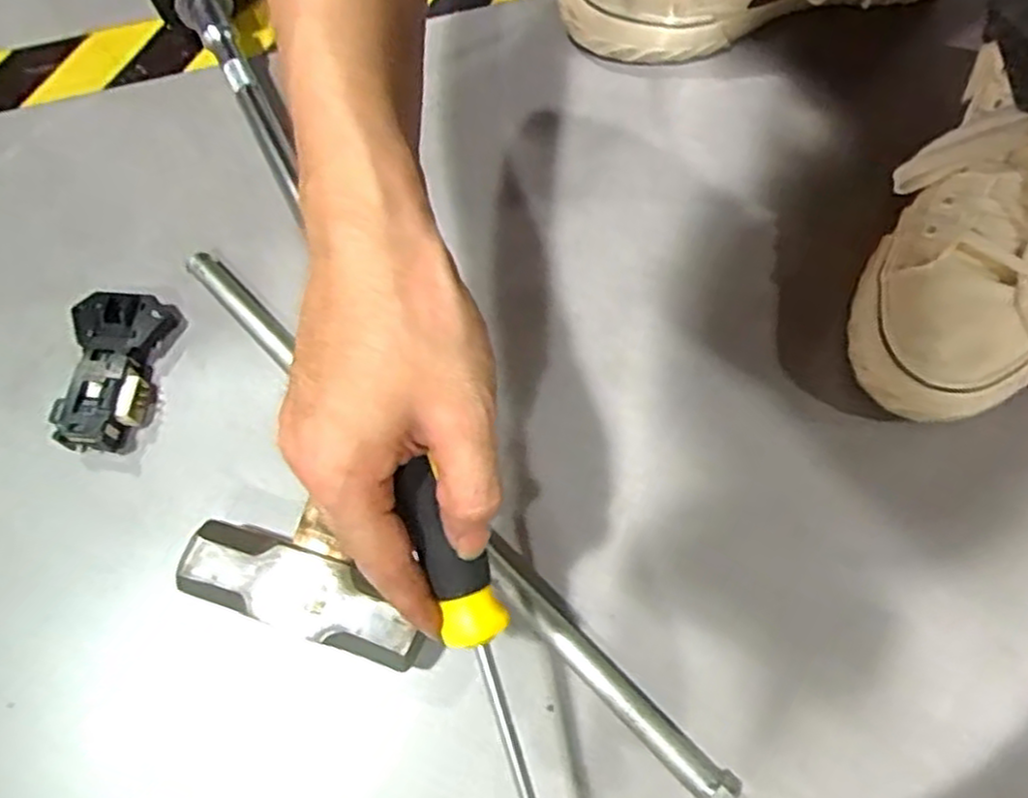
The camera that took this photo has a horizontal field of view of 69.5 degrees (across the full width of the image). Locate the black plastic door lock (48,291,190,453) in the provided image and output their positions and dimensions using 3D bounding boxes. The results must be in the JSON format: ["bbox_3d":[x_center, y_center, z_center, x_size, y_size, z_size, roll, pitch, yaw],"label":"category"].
[{"bbox_3d":[-0.213,-0.016,0.389,0.052,0.020,0.088,15,65,-10],"label":"black plastic door lock"}]

